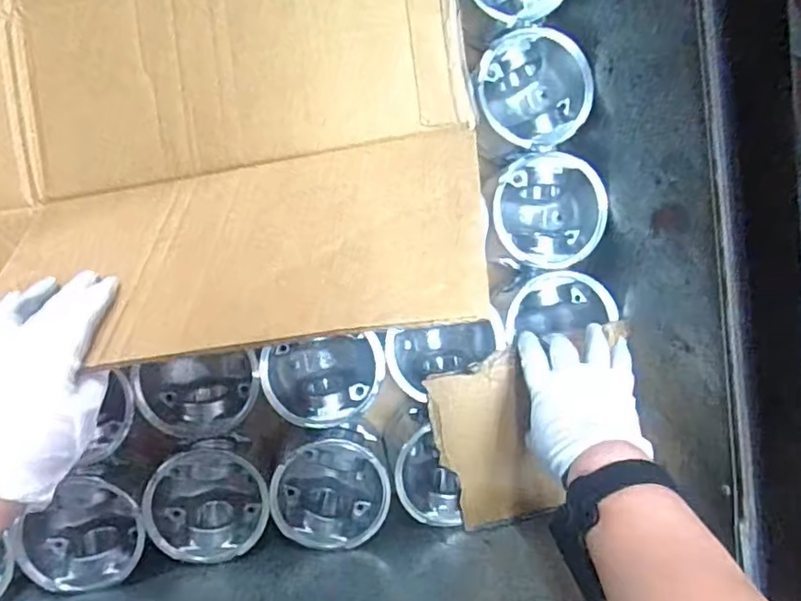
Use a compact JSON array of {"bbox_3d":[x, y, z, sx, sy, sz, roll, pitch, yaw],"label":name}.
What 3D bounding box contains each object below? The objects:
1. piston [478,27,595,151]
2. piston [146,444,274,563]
[{"bbox_3d":[0.125,-0.205,0.590,0.108,0.075,0.108,0,94,-7],"label":"piston"},{"bbox_3d":[-0.187,0.194,0.574,0.115,0.073,0.107,0,94,-7],"label":"piston"}]

